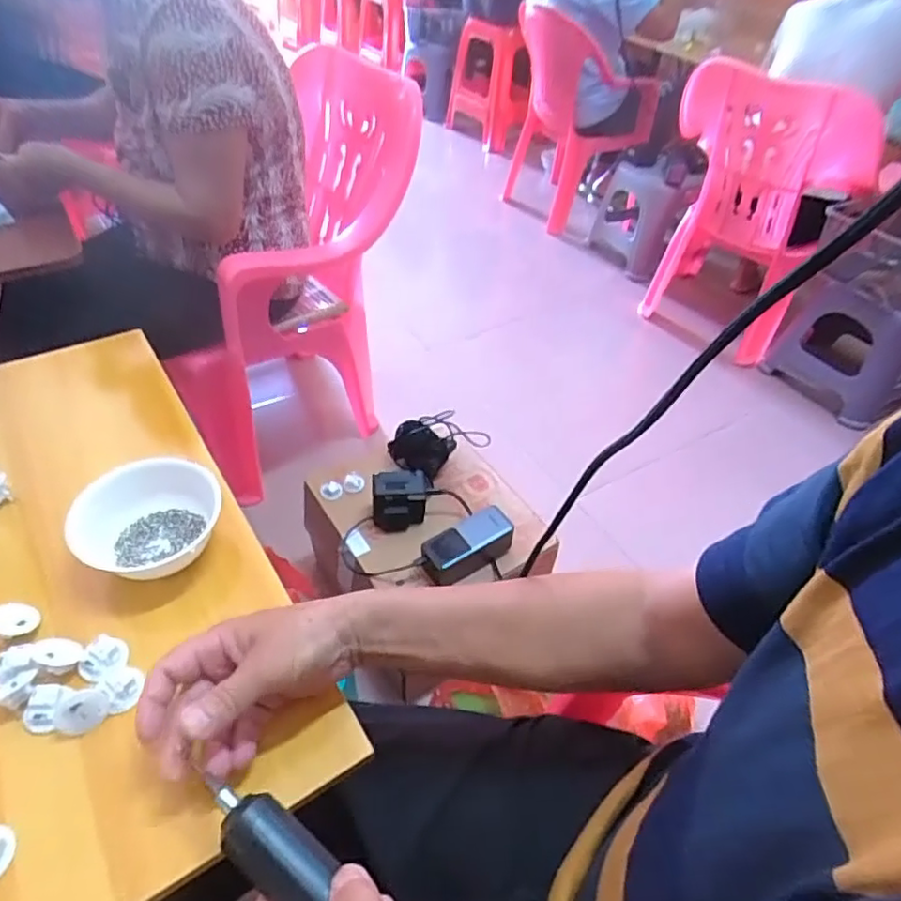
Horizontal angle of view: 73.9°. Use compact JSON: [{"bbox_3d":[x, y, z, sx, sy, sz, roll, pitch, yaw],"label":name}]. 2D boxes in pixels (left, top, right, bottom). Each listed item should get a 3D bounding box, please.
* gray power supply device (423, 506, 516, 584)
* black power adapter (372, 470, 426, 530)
[{"bbox_3d":[0.024,0.135,0.849,0.130,0.053,0.056,-21,53,-25],"label":"gray power supply device"},{"bbox_3d":[-0.076,0.074,0.887,0.079,0.075,0.056,0,46,-7],"label":"black power adapter"}]

